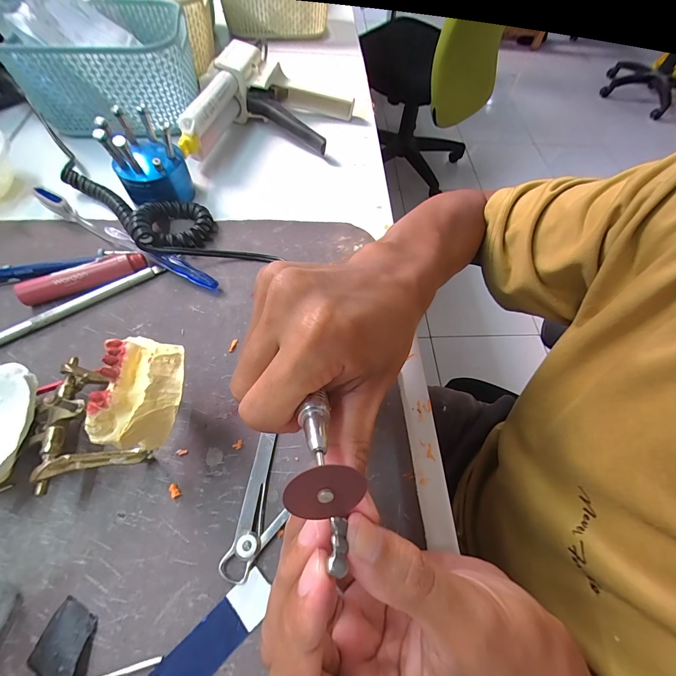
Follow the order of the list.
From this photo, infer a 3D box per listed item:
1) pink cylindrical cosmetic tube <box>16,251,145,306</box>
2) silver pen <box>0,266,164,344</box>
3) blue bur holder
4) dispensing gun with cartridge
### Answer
[{"bbox_3d":[-0.194,-0.045,0.260,0.087,0.018,0.014,-20,64,-15],"label":"pink cylindrical cosmetic tube"},{"bbox_3d":[-0.194,-0.027,0.255,0.120,0.008,0.009,-30,67,-20],"label":"silver pen"},{"bbox_3d":[-0.168,-0.159,0.298,0.058,0.068,0.056,-19,63,-15],"label":"blue bur holder"},{"bbox_3d":[-0.077,-0.236,0.358,0.139,0.063,0.165,17,60,5],"label":"dispensing gun with cartridge"}]

